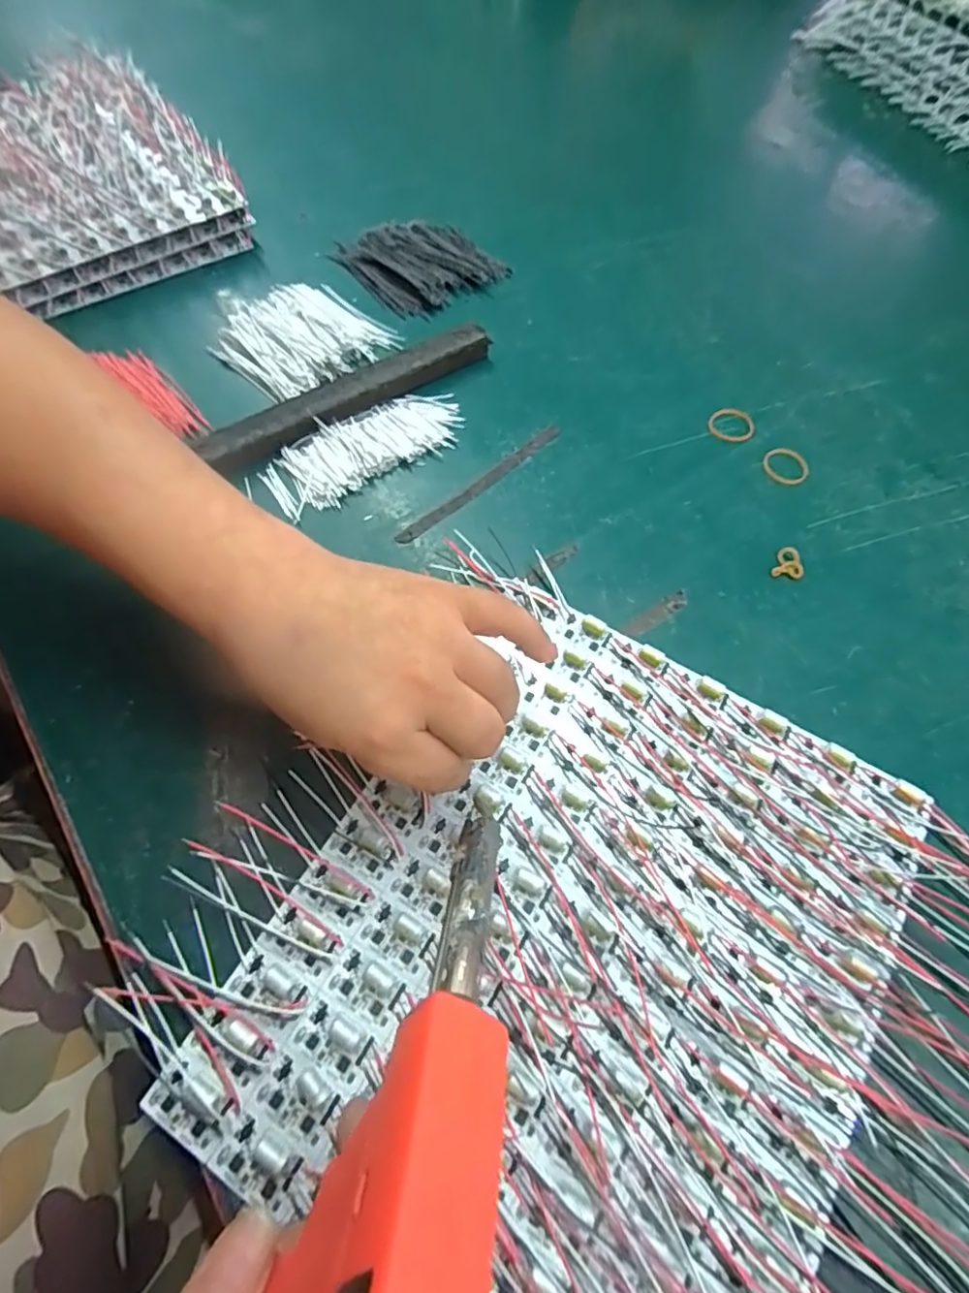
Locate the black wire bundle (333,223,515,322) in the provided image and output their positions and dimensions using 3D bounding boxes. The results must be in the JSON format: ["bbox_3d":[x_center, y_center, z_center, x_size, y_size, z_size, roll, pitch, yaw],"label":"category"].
[{"bbox_3d":[-0.050,-0.310,0.480,0.099,0.016,0.102,-37,69,-19],"label":"black wire bundle"}]

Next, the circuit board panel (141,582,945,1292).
[{"bbox_3d":[0.047,0.128,0.261,0.237,0.007,0.284,30,66,14],"label":"circuit board panel"}]

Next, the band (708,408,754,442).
[{"bbox_3d":[0.172,-0.155,0.414,0.032,0.004,0.029,8,62,3],"label":"band"}]

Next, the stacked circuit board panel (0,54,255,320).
[{"bbox_3d":[-0.370,-0.371,0.477,0.268,0.050,0.280,-36,69,-18],"label":"stacked circuit board panel"}]

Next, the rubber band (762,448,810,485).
[{"bbox_3d":[0.203,-0.122,0.398,0.030,0.004,0.032,1,62,-1],"label":"rubber band"}]

